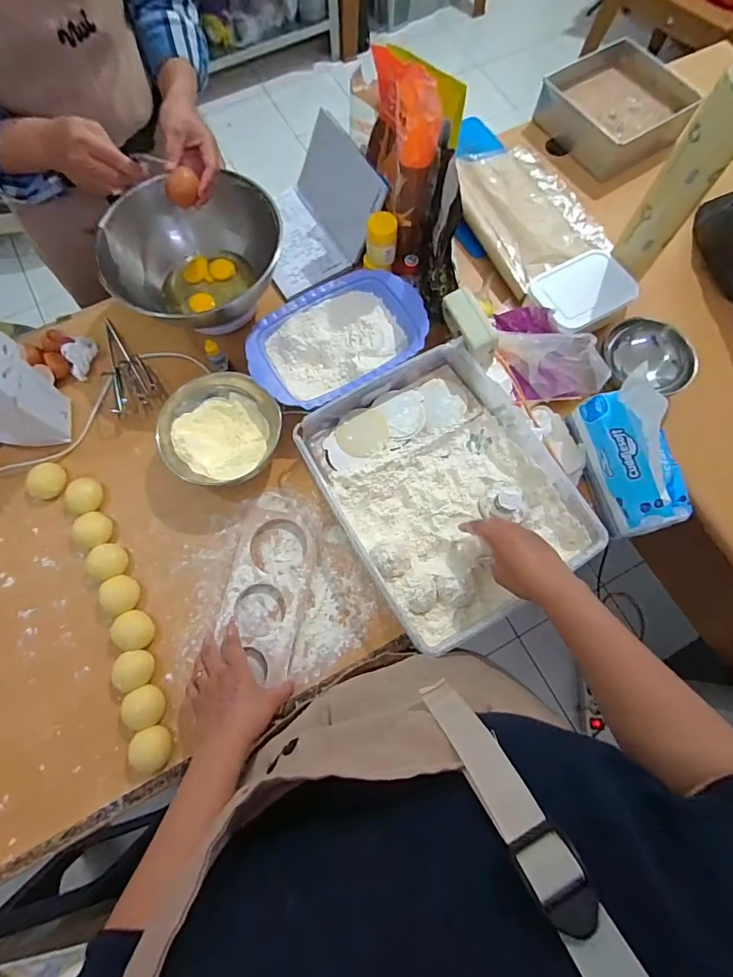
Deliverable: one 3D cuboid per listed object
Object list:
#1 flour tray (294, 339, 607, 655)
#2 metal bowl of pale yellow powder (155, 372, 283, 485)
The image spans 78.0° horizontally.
[{"bbox_3d":[0.113,-0.011,0.632,0.309,0.066,0.363,-31,76,-9],"label":"flour tray"},{"bbox_3d":[-0.207,-0.082,0.661,0.171,0.068,0.152,-10,74,-3],"label":"metal bowl of pale yellow powder"}]

